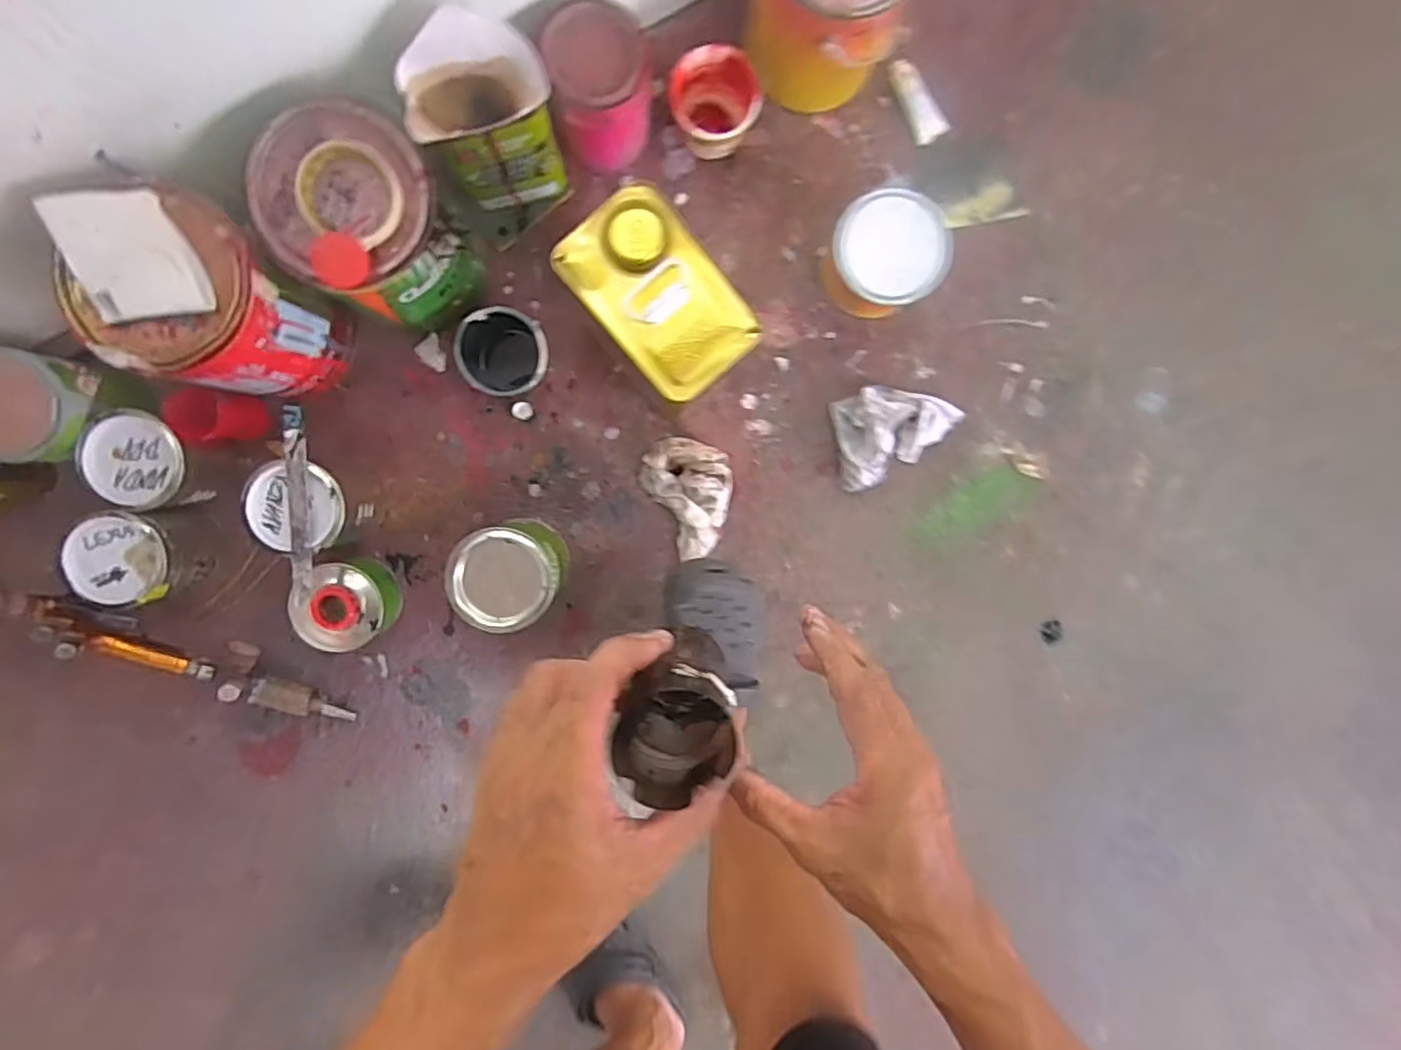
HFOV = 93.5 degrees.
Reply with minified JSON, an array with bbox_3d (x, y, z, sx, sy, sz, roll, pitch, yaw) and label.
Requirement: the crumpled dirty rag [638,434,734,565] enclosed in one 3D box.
[{"bbox_3d":[-0.018,-0.029,0.803,0.112,0.038,0.154,2,95,-4],"label":"crumpled dirty rag"}]

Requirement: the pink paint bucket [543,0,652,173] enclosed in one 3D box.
[{"bbox_3d":[-0.105,-0.470,0.717,0.097,0.152,0.105,0,95,-3],"label":"pink paint bucket"}]

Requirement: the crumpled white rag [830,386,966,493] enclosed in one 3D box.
[{"bbox_3d":[0.250,-0.115,0.819,0.162,0.035,0.120,-10,95,-3],"label":"crumpled white rag"}]

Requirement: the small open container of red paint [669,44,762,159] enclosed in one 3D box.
[{"bbox_3d":[0.015,-0.478,0.760,0.098,0.082,0.097,-3,95,-3],"label":"small open container of red paint"}]

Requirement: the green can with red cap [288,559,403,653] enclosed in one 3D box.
[{"bbox_3d":[-0.410,0.092,0.768,0.091,0.070,0.096,0,95,-3],"label":"green can with red cap"}]

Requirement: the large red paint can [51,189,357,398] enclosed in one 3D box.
[{"bbox_3d":[-0.479,-0.215,0.679,0.163,0.198,0.145,-40,96,0],"label":"large red paint can"}]

